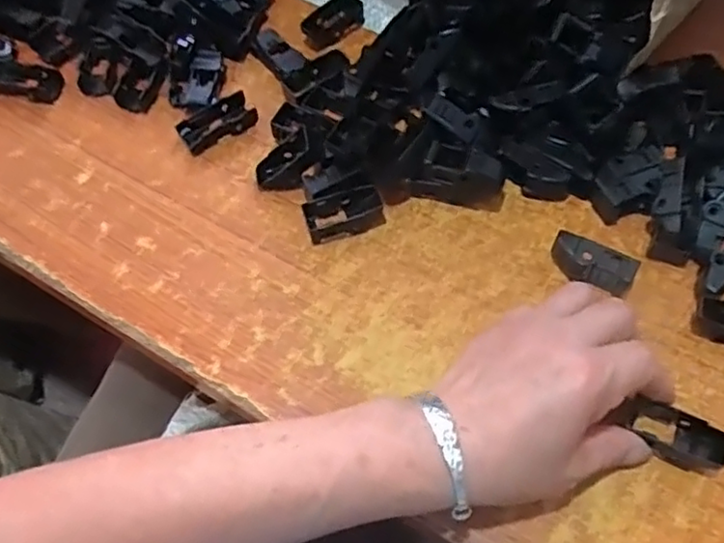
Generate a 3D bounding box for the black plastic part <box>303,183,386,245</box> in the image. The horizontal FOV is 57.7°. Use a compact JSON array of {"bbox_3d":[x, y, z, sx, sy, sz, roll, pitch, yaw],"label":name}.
[{"bbox_3d":[-0.011,-0.037,0.416,0.049,0.019,0.025,-21,63,-10],"label":"black plastic part"}]

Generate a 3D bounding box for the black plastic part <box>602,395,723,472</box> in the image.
[{"bbox_3d":[0.163,0.084,0.343,0.051,0.019,0.027,21,64,14],"label":"black plastic part"}]

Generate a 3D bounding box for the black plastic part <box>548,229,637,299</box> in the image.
[{"bbox_3d":[0.137,-0.004,0.391,0.049,0.018,0.020,30,66,16],"label":"black plastic part"}]

